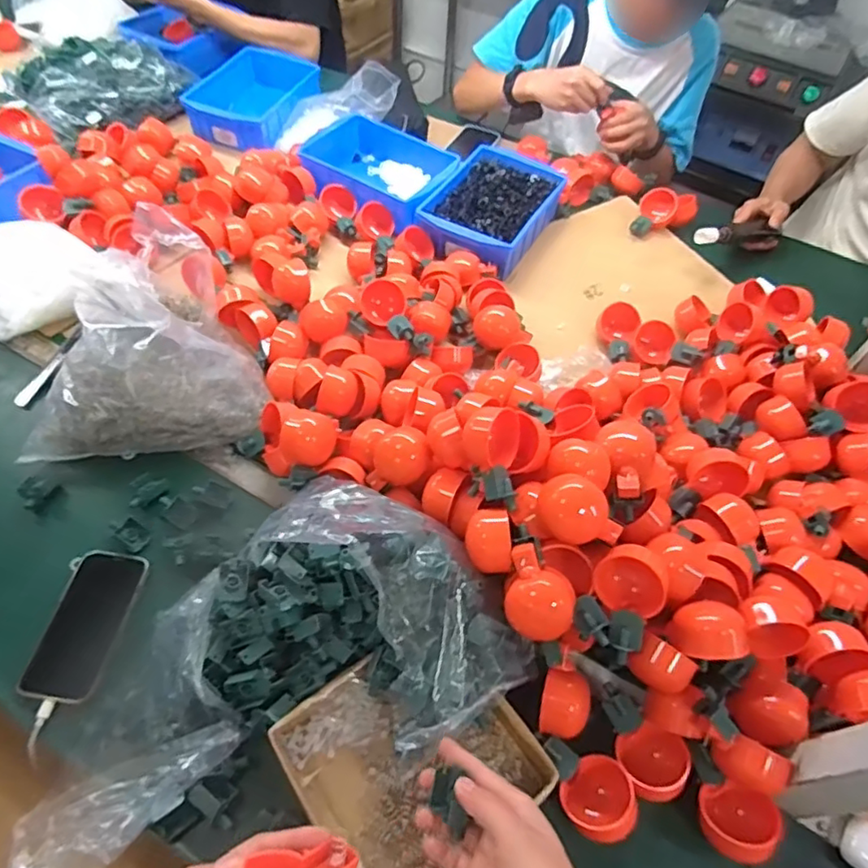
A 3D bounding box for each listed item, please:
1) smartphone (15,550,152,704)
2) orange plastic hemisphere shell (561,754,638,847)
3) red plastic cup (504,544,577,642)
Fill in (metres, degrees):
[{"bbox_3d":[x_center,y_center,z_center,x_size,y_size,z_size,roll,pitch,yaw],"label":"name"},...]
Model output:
[{"bbox_3d":[-0.358,0.193,0.604,0.074,0.014,0.150,11,54,2],"label":"smartphone"},{"bbox_3d":[0.144,0.326,0.522,0.060,0.050,0.065,-11,56,-13],"label":"orange plastic hemisphere shell"},{"bbox_3d":[0.100,0.146,0.546,0.060,0.040,0.081,8,93,13],"label":"red plastic cup"}]

